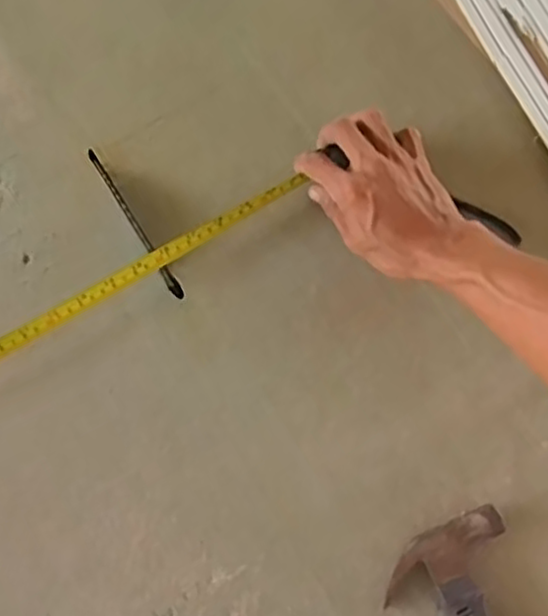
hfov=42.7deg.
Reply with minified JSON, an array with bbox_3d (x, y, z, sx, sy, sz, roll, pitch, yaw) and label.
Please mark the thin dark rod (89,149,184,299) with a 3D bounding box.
[{"bbox_3d":[-0.119,-0.073,0.595,0.008,0.011,0.156,-31,77,-7],"label":"thin dark rod"}]

